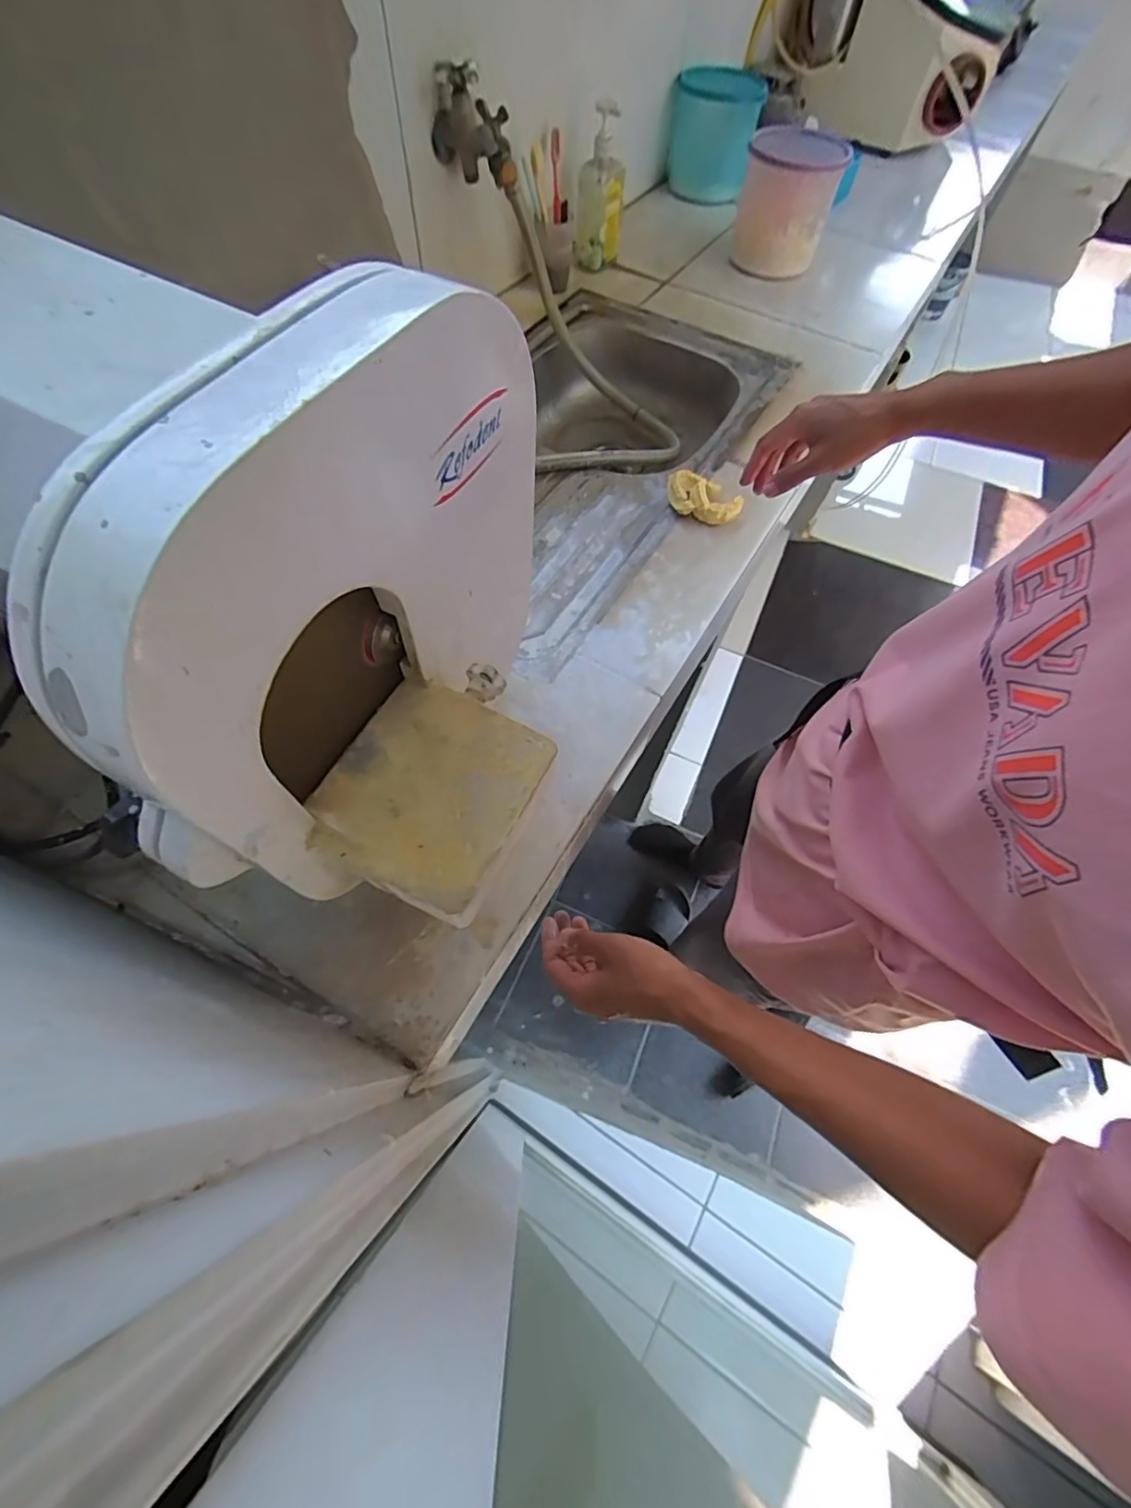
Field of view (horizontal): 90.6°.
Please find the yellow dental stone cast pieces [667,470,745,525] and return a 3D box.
[{"bbox_3d":[0.174,-0.324,0.712,0.058,0.027,0.095,-31,68,-18],"label":"yellow dental stone cast pieces"}]

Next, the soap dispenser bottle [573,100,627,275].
[{"bbox_3d":[0.057,-0.921,0.928,0.079,0.194,0.072,4,62,-2],"label":"soap dispenser bottle"}]

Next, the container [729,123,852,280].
[{"bbox_3d":[0.381,-0.961,0.983,0.148,0.173,0.138,9,62,1],"label":"container"}]

